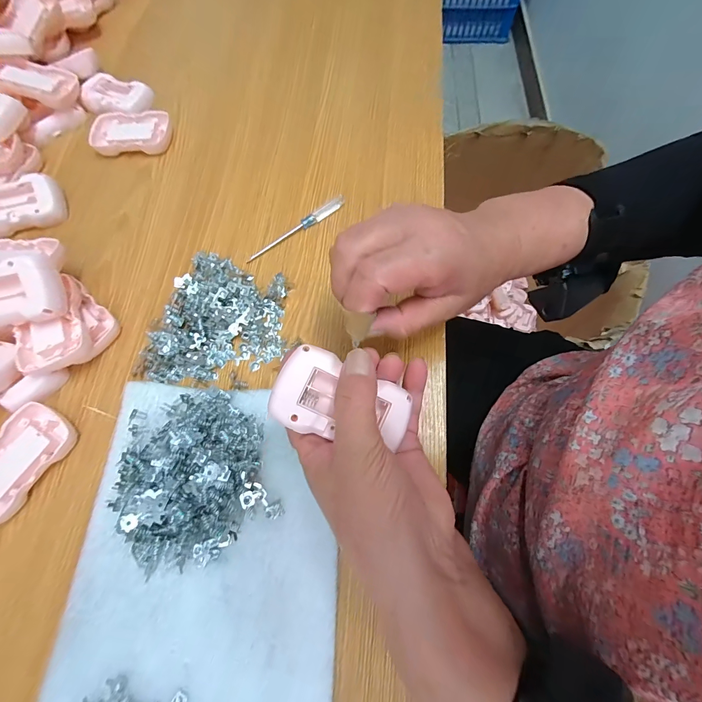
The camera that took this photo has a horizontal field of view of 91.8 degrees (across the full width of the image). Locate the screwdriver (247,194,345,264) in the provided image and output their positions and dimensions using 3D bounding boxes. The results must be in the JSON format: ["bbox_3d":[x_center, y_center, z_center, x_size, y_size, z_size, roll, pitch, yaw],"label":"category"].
[{"bbox_3d":[-0.054,-0.127,0.351,0.121,0.010,0.012,-40,74,-13],"label":"screwdriver"}]

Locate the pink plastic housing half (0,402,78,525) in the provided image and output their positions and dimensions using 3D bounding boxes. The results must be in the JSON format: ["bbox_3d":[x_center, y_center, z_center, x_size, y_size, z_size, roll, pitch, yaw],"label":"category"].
[{"bbox_3d":[-0.270,0.089,0.273,0.055,0.011,0.088,30,72,11],"label":"pink plastic housing half"}]

